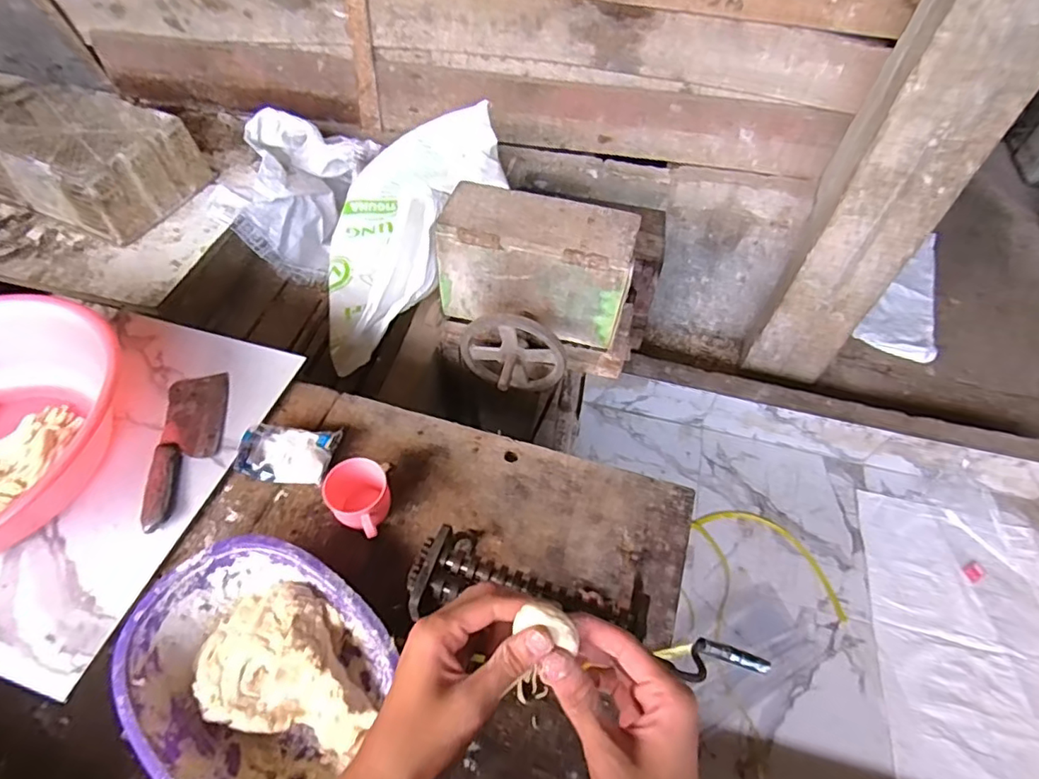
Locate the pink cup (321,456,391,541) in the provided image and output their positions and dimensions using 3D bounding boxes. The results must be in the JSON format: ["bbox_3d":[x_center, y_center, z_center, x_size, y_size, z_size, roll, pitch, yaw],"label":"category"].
[{"bbox_3d":[-0.195,0.141,0.708,0.080,0.062,0.096,-30,59,-24],"label":"pink cup"}]

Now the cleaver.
[{"bbox_3d":[-0.451,0.072,0.769,0.083,0.016,0.242,-8,53,-10],"label":"cleaver"}]

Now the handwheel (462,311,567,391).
[{"bbox_3d":[-0.013,-0.052,1.046,0.191,0.175,0.086,8,52,2],"label":"handwheel"}]

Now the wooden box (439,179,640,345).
[{"bbox_3d":[0.031,-0.231,1.075,0.345,0.225,0.131,16,53,9],"label":"wooden box"}]

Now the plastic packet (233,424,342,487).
[{"bbox_3d":[-0.316,0.084,0.759,0.134,0.036,0.079,11,52,5],"label":"plastic packet"}]

